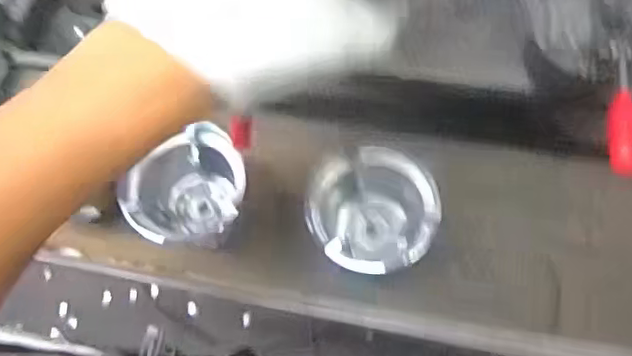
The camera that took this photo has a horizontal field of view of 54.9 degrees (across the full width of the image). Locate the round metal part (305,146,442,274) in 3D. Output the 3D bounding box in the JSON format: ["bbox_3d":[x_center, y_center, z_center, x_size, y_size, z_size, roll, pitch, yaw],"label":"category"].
[{"bbox_3d":[0.044,0.025,0.471,0.094,0.082,0.075,7,67,6],"label":"round metal part"}]

